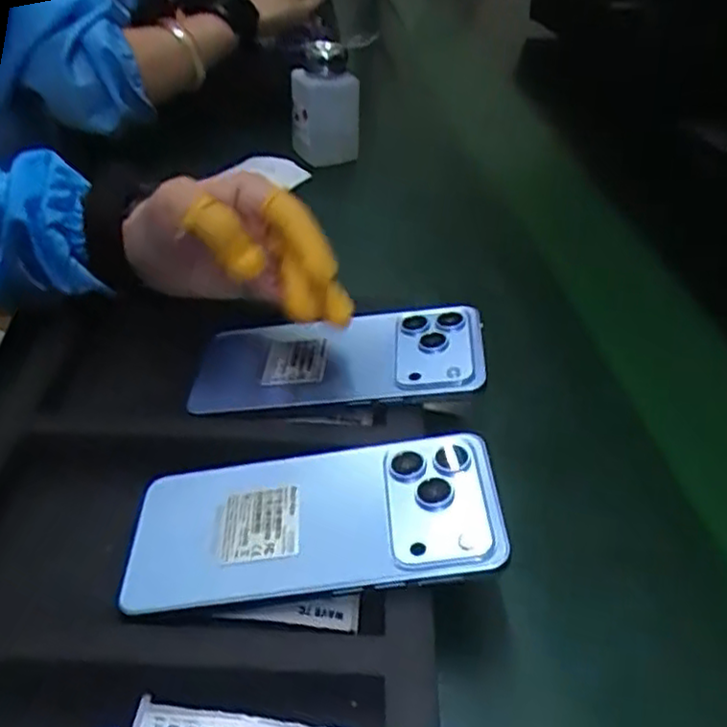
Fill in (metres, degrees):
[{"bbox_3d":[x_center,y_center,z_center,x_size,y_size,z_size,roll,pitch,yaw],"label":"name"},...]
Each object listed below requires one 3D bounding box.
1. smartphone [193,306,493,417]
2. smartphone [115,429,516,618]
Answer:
[{"bbox_3d":[-0.015,-0.003,0.392,0.158,0.007,0.069,-6,42,8],"label":"smartphone"},{"bbox_3d":[-0.022,0.068,0.310,0.159,0.005,0.072,-9,41,5],"label":"smartphone"}]

